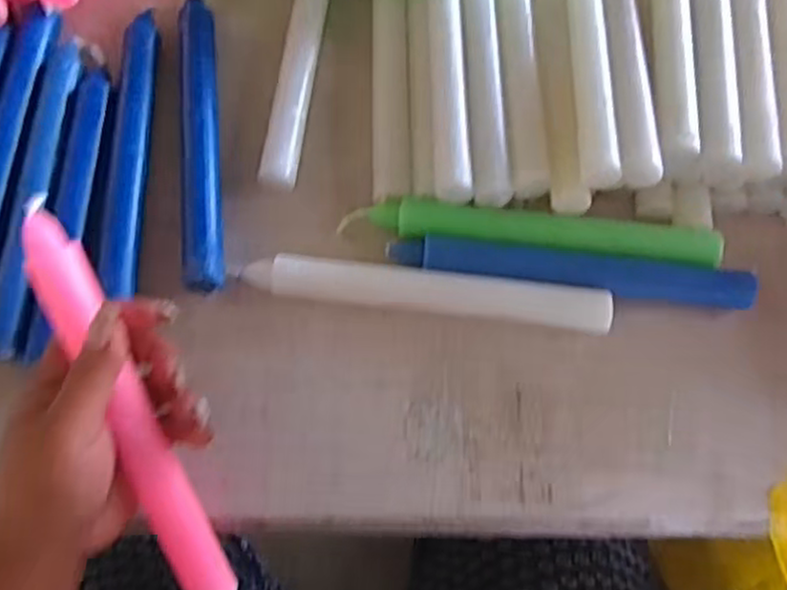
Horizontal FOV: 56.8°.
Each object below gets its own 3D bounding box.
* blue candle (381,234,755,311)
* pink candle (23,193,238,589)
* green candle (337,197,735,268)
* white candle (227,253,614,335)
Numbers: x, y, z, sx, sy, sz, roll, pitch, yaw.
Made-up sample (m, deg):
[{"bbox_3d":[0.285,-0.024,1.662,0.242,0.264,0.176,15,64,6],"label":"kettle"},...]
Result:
[{"bbox_3d":[0.101,-0.015,0.415,0.201,0.015,0.024,8,68,1],"label":"blue candle"},{"bbox_3d":[-0.126,0.057,0.345,0.024,0.016,0.210,-24,98,-12],"label":"pink candle"},{"bbox_3d":[0.082,-0.037,0.419,0.212,0.017,0.021,5,68,-1],"label":"green candle"},{"bbox_3d":[0.018,-0.003,0.405,0.203,0.016,0.025,7,68,0],"label":"white candle"}]

